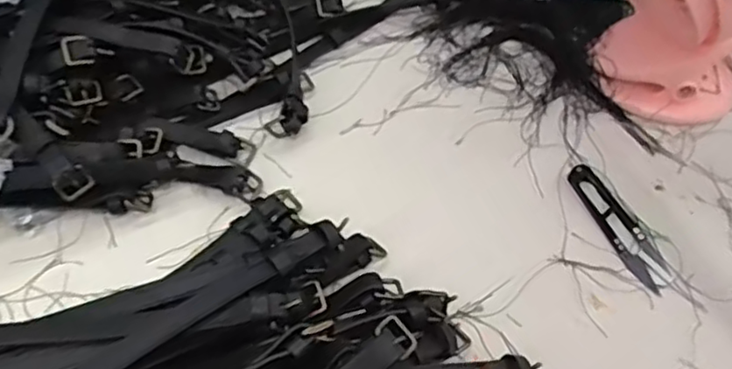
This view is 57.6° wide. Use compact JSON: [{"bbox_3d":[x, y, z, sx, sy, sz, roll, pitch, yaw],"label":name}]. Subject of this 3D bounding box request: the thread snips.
[{"bbox_3d":[0.174,0.027,0.461,0.024,0.006,0.099,-21,59,-16],"label":"thread snips"}]

